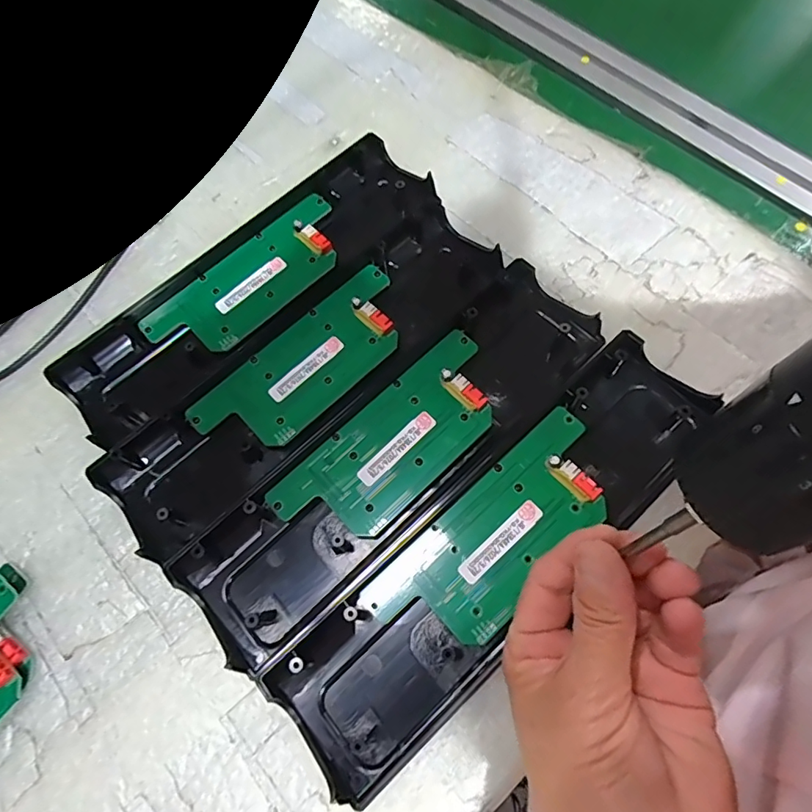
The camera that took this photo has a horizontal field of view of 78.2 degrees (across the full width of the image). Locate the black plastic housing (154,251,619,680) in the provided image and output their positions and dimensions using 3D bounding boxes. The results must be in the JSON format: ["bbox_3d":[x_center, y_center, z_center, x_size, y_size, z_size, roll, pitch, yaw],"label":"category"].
[{"bbox_3d":[-0.002,0.020,0.266,0.246,0.028,0.070,-41,71,-12],"label":"black plastic housing"}]

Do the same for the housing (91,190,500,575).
[{"bbox_3d":[-0.052,-0.022,0.287,0.245,0.027,0.068,-43,71,-12],"label":"housing"}]

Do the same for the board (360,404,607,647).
[{"bbox_3d":[0.046,0.062,0.239,0.135,0.006,0.052,-41,71,-11],"label":"board"}]

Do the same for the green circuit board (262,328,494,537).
[{"bbox_3d":[-0.004,0.017,0.258,0.133,0.009,0.053,-42,71,-12],"label":"green circuit board"}]

